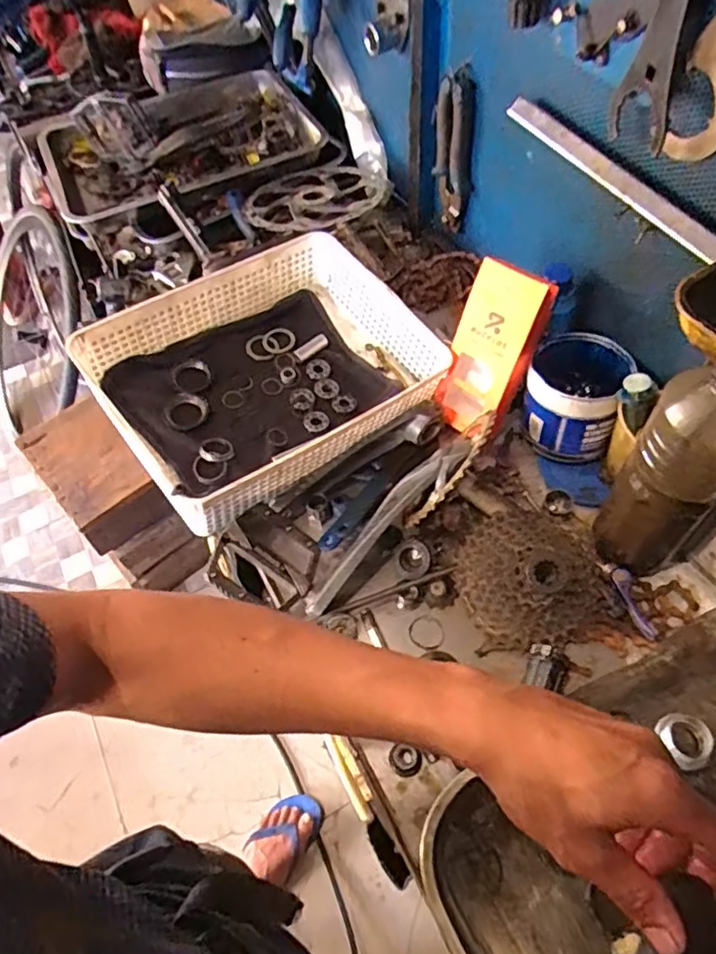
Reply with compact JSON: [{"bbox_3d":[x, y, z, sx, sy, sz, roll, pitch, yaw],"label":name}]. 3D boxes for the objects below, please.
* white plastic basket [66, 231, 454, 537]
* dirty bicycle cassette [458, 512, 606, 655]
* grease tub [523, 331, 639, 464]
[{"bbox_3d":[-0.090,-0.113,0.681,0.332,0.109,0.251,-34,60,-16],"label":"white plastic basket"},{"bbox_3d":[0.161,0.089,0.576,0.127,0.057,0.116,-16,57,-5],"label":"dirty bicycle cassette"},{"bbox_3d":[0.227,-0.086,0.660,0.096,0.091,0.114,18,60,16],"label":"grease tub"}]

